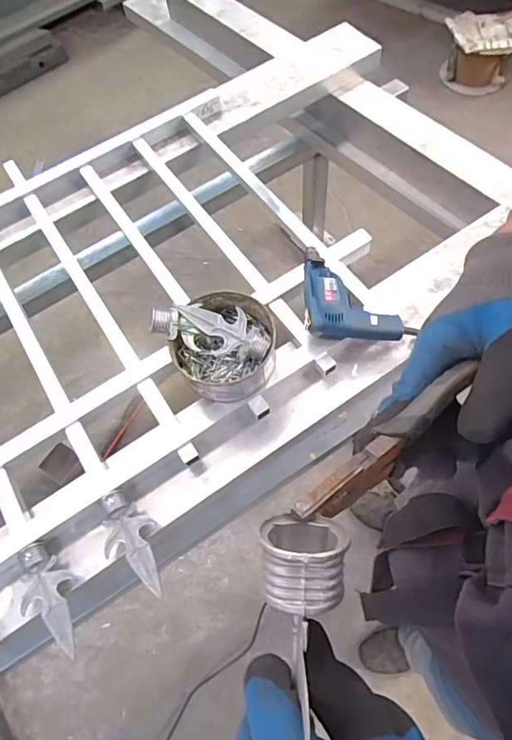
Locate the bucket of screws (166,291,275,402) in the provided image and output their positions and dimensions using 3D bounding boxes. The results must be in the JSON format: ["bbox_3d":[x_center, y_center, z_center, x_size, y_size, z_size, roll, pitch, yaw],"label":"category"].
[{"bbox_3d":[-0.046,-0.035,0.752,0.151,0.072,0.154,-2,63,4],"label":"bucket of screws"}]

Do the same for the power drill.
[{"bbox_3d":[0.167,-0.133,0.798,0.169,0.072,0.180,0,64,5],"label":"power drill"}]

